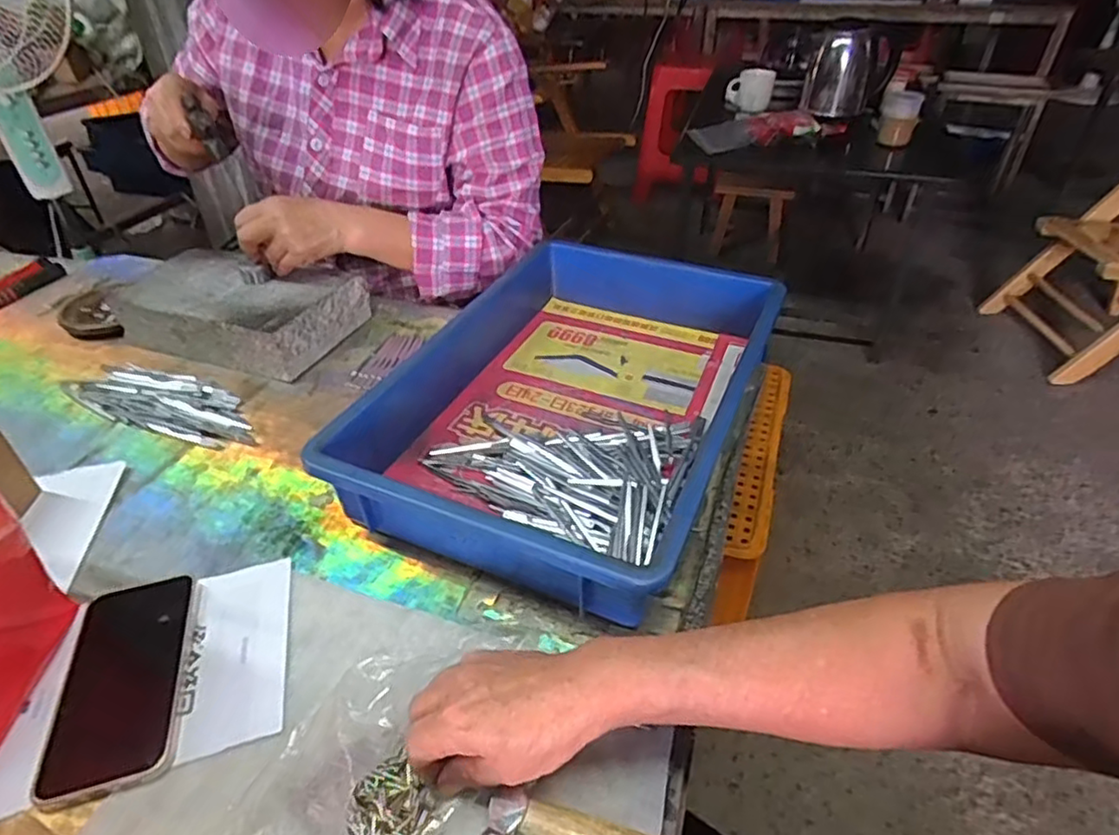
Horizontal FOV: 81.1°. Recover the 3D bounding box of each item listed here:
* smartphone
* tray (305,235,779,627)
[{"bbox_3d":[-0.285,0.169,0.424,0.072,0.013,0.145,-12,40,-14],"label":"smartphone"},{"bbox_3d":[0.015,-0.027,0.623,0.299,0.081,0.427,15,41,18],"label":"tray"}]

